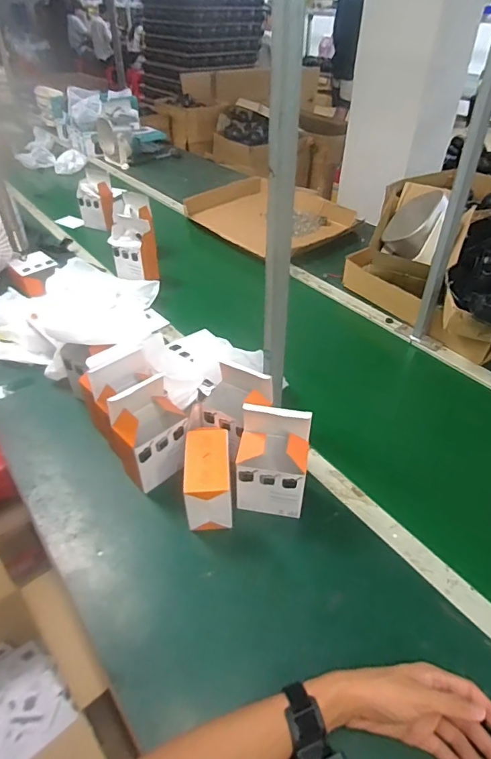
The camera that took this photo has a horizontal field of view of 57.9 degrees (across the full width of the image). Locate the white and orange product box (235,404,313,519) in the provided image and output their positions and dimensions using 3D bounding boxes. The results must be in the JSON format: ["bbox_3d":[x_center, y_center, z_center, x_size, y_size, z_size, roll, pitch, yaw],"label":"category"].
[{"bbox_3d":[0.040,0.120,0.644,0.099,0.159,0.070,7,41,8],"label":"white and orange product box"}]

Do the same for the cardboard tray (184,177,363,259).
[{"bbox_3d":[0.092,-0.537,1.459,0.338,0.090,0.506,-30,49,-31],"label":"cardboard tray"}]

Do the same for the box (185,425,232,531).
[{"bbox_3d":[-0.055,0.146,0.659,0.066,0.097,0.114,-2,41,-2],"label":"box"}]

